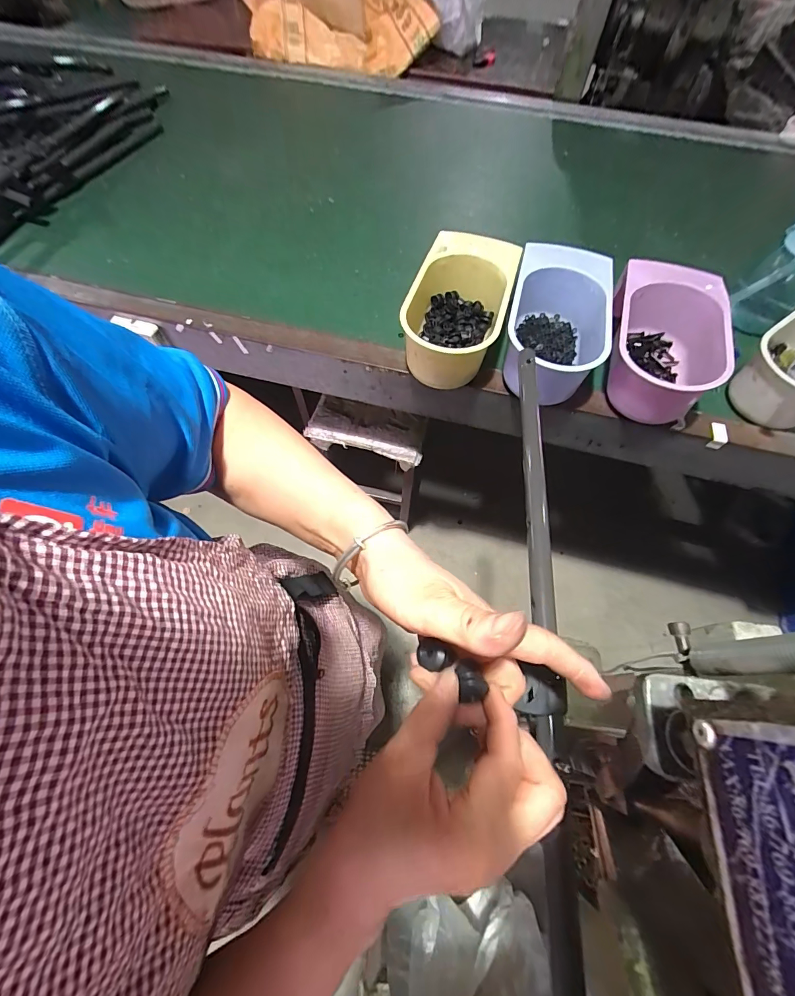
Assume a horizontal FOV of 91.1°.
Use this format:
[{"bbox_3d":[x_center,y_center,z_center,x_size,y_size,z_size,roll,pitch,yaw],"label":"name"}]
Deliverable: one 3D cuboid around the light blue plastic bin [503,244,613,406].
[{"bbox_3d":[0.232,-0.258,0.589,0.136,0.092,0.255,15,65,6],"label":"light blue plastic bin"}]

